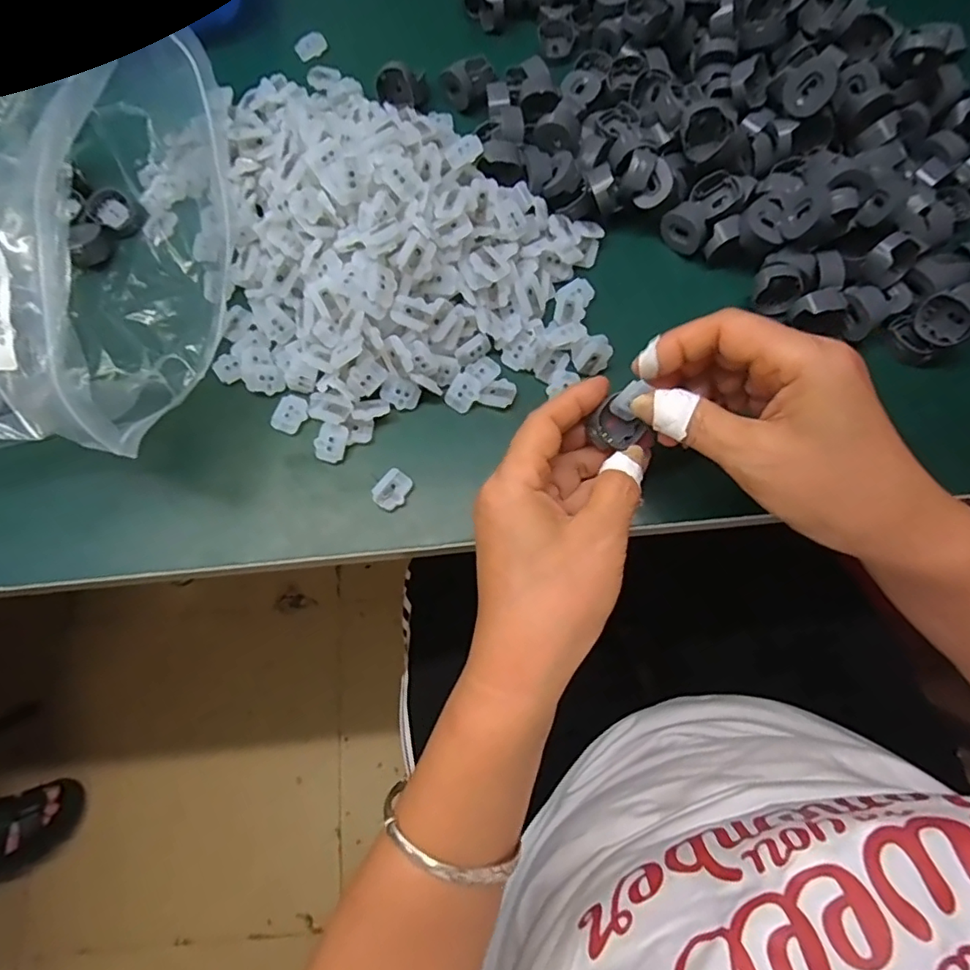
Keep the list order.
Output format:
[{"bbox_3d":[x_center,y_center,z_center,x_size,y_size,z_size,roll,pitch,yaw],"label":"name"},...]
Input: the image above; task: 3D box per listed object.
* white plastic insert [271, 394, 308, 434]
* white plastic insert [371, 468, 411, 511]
[{"bbox_3d":[-0.113,-0.041,0.332,0.017,0.004,0.022,19,75,7],"label":"white plastic insert"},{"bbox_3d":[-0.051,0.003,0.316,0.017,0.004,0.022,39,78,12],"label":"white plastic insert"}]

